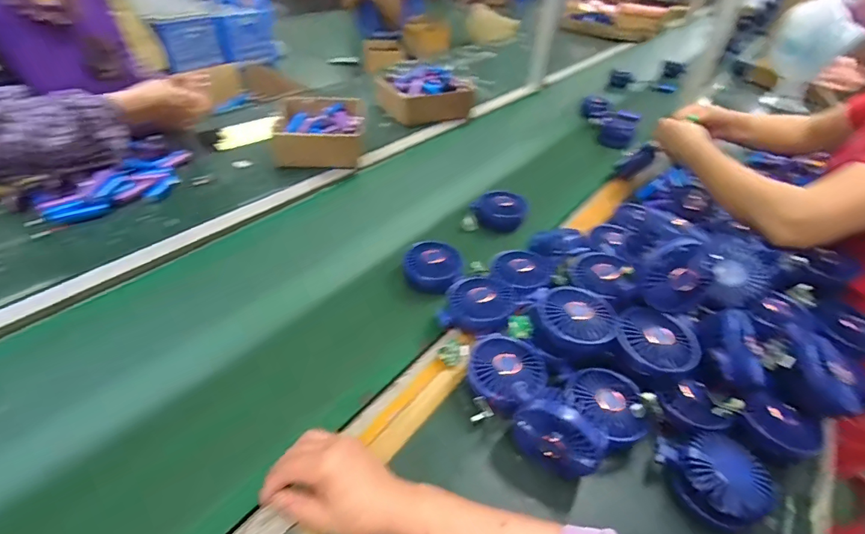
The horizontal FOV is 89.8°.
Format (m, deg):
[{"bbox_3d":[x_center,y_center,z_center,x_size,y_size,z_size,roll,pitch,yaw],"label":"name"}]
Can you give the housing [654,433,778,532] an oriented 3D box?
[{"bbox_3d":[0.292,0.210,0.443,0.090,0.038,0.090,3,39,-3],"label":"housing"}]

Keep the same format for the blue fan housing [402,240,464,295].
[{"bbox_3d":[0.000,0.002,0.659,0.087,0.033,0.084,9,61,-5],"label":"blue fan housing"}]

